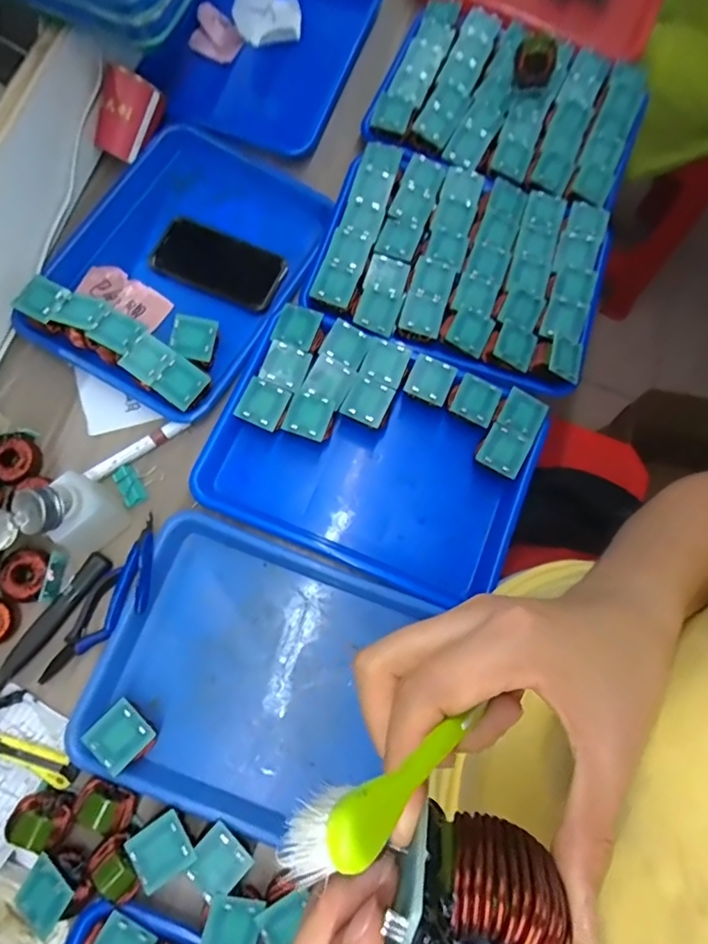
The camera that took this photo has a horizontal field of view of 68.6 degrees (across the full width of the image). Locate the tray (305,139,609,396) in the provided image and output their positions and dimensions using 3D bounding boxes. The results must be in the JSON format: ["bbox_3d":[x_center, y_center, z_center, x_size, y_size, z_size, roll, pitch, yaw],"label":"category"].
[{"bbox_3d":[0.129,-0.255,0.613,0.323,0.028,0.267,19,76,4],"label":"tray"}]

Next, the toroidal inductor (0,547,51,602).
[{"bbox_3d":[-0.321,0.100,0.508,0.047,0.015,0.047,0,76,-1],"label":"toroidal inductor"}]

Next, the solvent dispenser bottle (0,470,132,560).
[{"bbox_3d":[-0.273,0.044,0.480,0.058,0.098,0.087,38,78,8],"label":"solvent dispenser bottle"}]

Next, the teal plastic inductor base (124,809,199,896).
[{"bbox_3d":[-0.162,0.317,0.434,0.048,0.007,0.043,-33,80,-11],"label":"teal plastic inductor base"}]

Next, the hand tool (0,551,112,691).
[{"bbox_3d":[-0.320,0.176,0.493,0.025,0.014,0.232,36,78,8],"label":"hand tool"}]

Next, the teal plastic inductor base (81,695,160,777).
[{"bbox_3d":[-0.204,0.230,0.452,0.045,0.008,0.048,44,78,8],"label":"teal plastic inductor base"}]

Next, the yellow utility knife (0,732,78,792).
[{"bbox_3d":[-0.305,0.257,0.477,0.110,0.015,0.026,21,76,4],"label":"yellow utility knife"}]

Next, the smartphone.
[{"bbox_3d":[-0.158,-0.249,0.615,0.153,0.010,0.075,23,76,5],"label":"smartphone"}]

